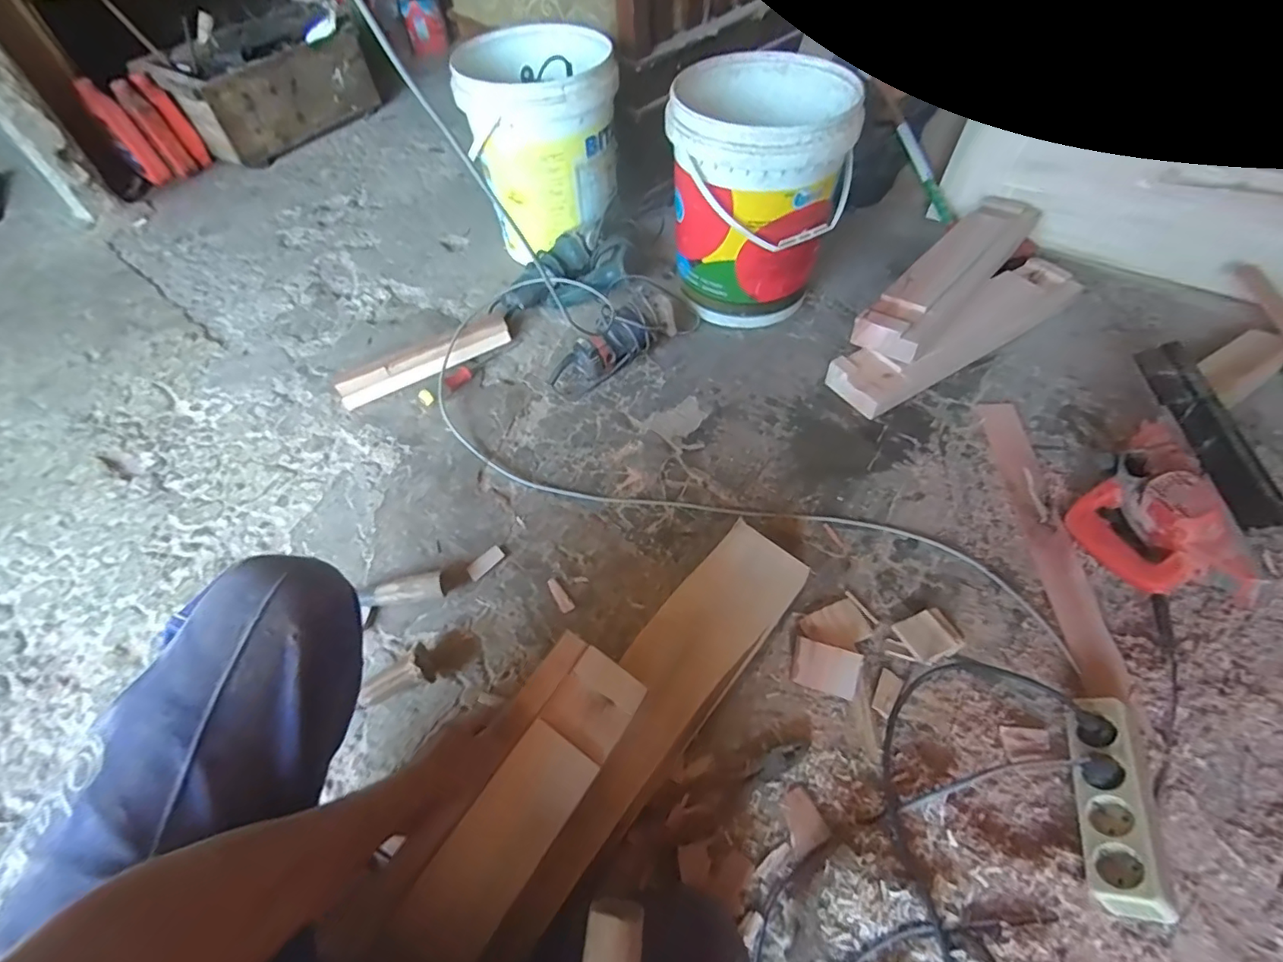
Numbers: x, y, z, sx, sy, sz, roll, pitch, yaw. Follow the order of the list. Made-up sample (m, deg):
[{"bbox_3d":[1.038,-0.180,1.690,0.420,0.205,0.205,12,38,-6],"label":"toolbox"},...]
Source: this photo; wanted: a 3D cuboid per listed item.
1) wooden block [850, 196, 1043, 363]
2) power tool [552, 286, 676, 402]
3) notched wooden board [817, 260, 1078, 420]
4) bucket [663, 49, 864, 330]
[{"bbox_3d":[0.589,-0.400,1.039,0.119,0.044,0.554,36,64,25],"label":"wooden block"},{"bbox_3d":[-0.053,-0.265,1.035,0.270,0.092,0.097,-38,61,-21],"label":"power tool"},{"bbox_3d":[0.582,-0.275,1.013,0.541,0.061,0.116,-28,58,-15],"label":"notched wooden board"},{"bbox_3d":[0.208,-0.523,1.030,0.299,0.348,0.300,8,56,9],"label":"bucket"}]

